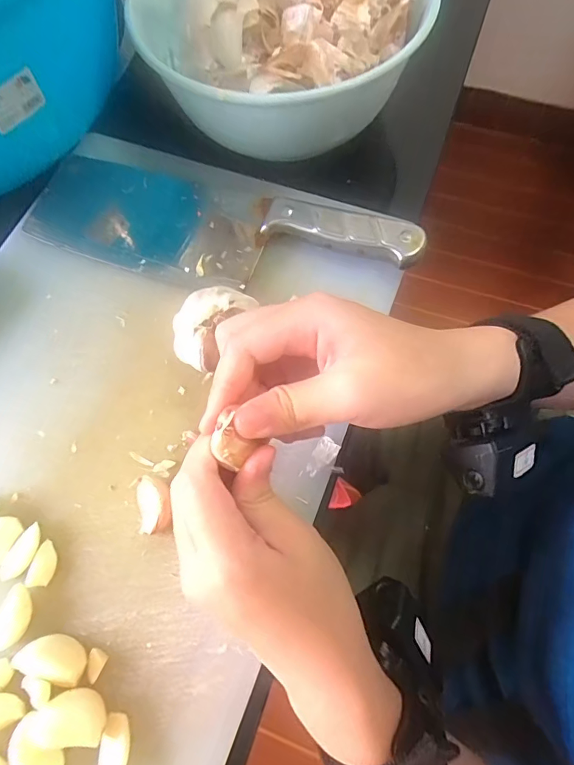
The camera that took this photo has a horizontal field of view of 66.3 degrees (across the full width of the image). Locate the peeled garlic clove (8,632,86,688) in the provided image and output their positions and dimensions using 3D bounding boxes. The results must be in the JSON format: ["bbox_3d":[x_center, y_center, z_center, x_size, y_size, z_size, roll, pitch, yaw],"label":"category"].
[{"bbox_3d":[-0.117,0.137,0.217,0.034,0.013,0.019,19,70,8],"label":"peeled garlic clove"}]

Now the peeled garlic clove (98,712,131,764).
[{"bbox_3d":[-0.081,0.175,0.208,0.013,0.006,0.030,2,69,2],"label":"peeled garlic clove"}]

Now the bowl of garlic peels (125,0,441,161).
[{"bbox_3d":[0.001,-0.251,0.316,0.192,0.086,0.186,0,69,1],"label":"bowl of garlic peels"}]

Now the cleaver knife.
[{"bbox_3d":[-0.051,-0.106,0.303,0.270,0.026,0.081,17,70,8],"label":"cleaver knife"}]

